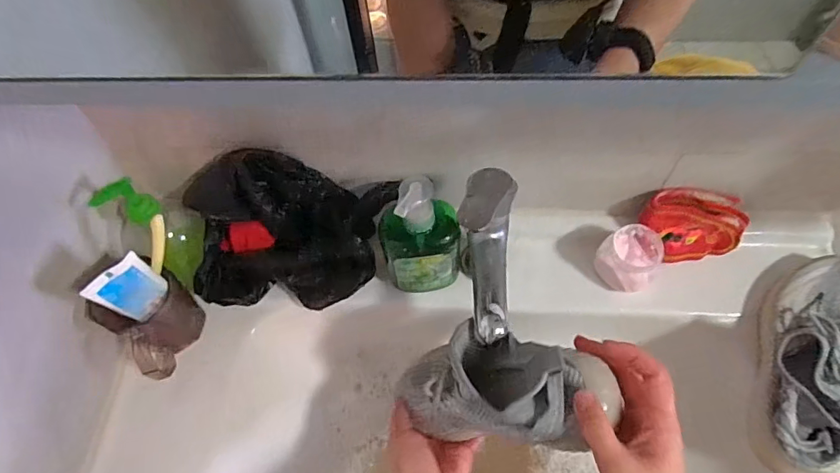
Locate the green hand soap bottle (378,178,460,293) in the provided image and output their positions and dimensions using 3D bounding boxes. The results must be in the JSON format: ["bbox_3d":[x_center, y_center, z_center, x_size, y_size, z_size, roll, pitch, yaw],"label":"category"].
[{"bbox_3d":[0.001,0.008,0.500,0.081,0.159,0.047,-14,61,-4],"label":"green hand soap bottle"}]

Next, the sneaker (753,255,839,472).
[{"bbox_3d":[0.389,0.118,0.476,0.096,0.072,0.234,22,65,15],"label":"sneaker"}]

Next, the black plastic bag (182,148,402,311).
[{"bbox_3d":[-0.136,-0.004,0.532,0.226,0.127,0.126,3,61,5],"label":"black plastic bag"}]

